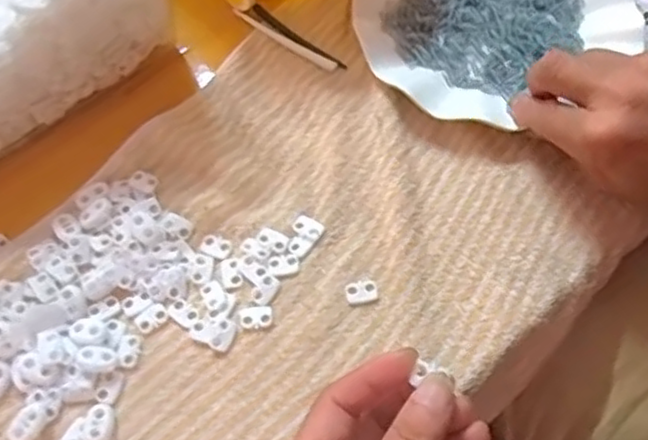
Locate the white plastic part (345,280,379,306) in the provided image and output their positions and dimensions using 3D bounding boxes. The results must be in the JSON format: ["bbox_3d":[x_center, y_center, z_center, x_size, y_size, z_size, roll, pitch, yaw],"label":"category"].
[{"bbox_3d":[0.022,0.041,0.398,0.018,0.004,0.013,-13,63,-3],"label":"white plastic part"}]

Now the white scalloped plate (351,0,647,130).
[{"bbox_3d":[0.107,-0.146,0.472,0.177,0.021,0.167,-2,63,3],"label":"white scalloped plate"}]

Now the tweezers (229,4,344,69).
[{"bbox_3d":[-0.024,-0.129,0.490,0.092,0.004,0.015,38,71,20],"label":"tweezers"}]

